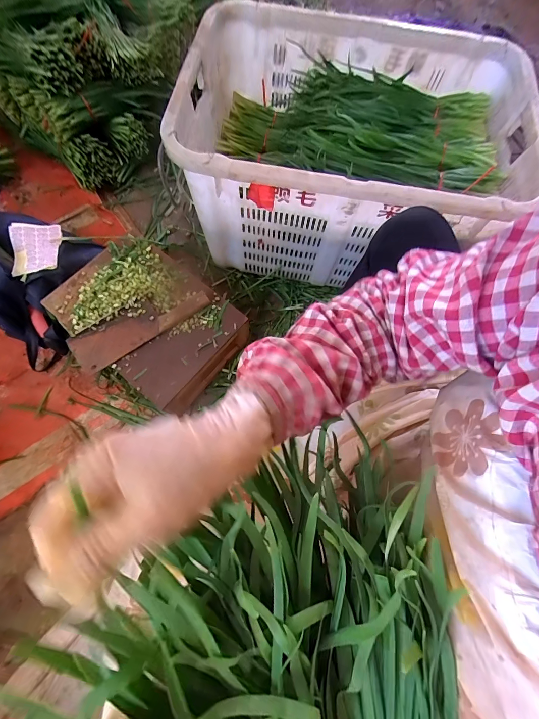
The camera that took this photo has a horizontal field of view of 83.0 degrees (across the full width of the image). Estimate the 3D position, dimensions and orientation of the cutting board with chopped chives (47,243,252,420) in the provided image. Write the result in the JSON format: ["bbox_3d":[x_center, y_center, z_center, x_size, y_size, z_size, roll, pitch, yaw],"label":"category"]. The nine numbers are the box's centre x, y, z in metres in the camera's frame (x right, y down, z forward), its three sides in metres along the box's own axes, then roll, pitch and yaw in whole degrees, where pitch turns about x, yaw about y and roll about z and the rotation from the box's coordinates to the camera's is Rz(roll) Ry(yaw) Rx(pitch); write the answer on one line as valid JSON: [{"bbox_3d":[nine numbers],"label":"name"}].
[{"bbox_3d":[-0.272,-0.073,0.701,0.374,0.142,0.289,38,75,10],"label":"cutting board with chopped chives"}]

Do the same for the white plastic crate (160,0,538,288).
[{"bbox_3d":[0.184,-0.448,0.703,0.677,0.310,0.469,8,72,1],"label":"white plastic crate"}]

